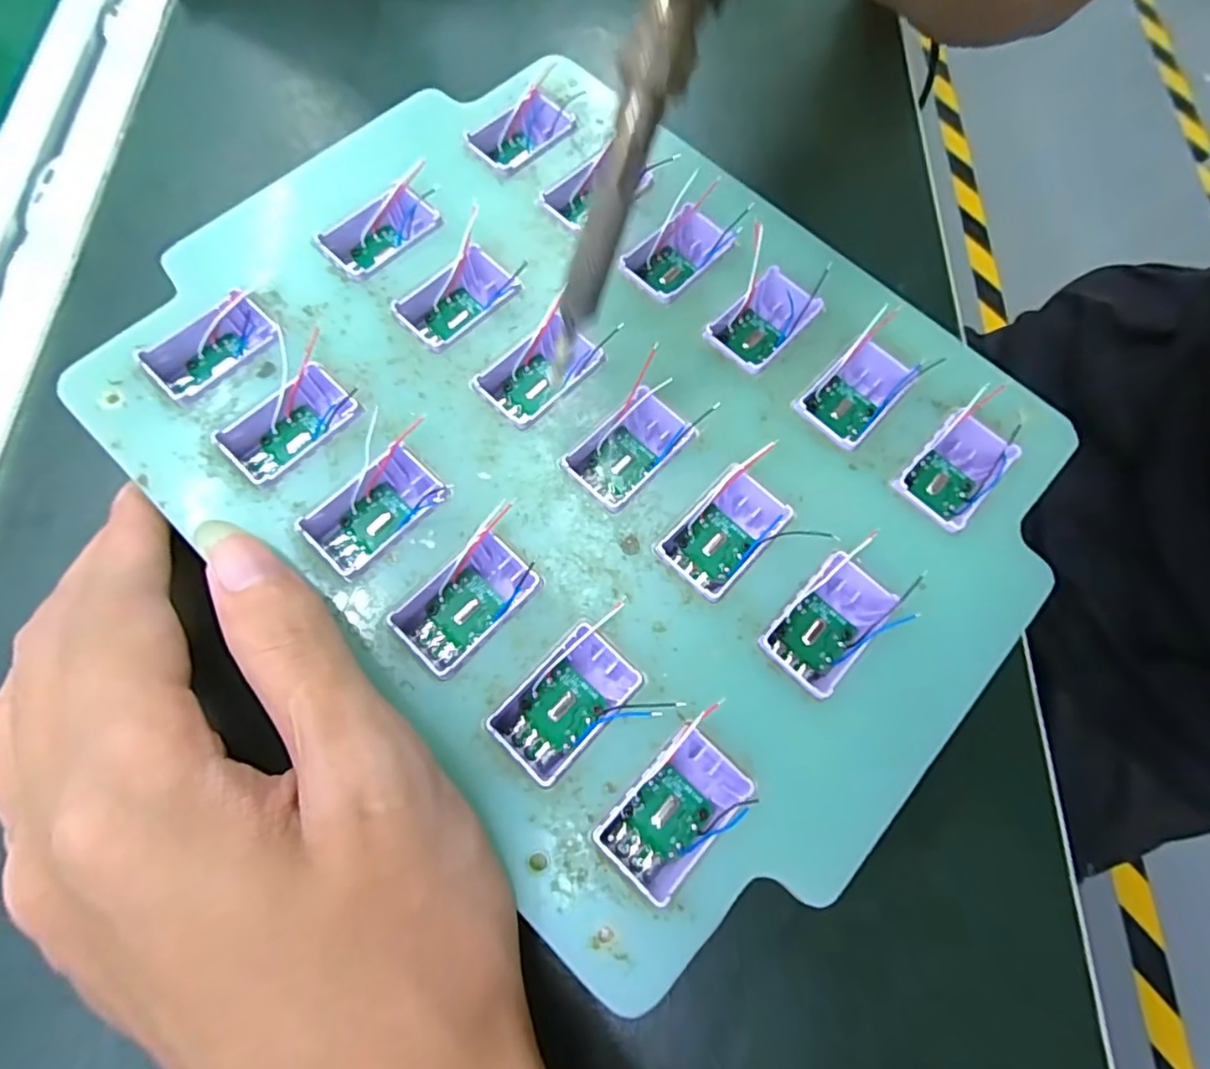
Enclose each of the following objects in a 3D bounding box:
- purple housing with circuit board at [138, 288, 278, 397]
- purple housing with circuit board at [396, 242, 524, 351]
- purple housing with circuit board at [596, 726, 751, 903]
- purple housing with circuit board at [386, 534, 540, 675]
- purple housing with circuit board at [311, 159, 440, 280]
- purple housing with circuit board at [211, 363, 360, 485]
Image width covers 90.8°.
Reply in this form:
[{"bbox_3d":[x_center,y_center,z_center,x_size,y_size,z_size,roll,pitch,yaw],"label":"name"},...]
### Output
[{"bbox_3d":[-0.104,-0.049,0.158,0.033,0.009,0.021,-36,78,-11],"label":"purple housing with circuit board"},{"bbox_3d":[-0.041,-0.065,0.169,0.021,0.013,0.033,42,77,9],"label":"purple housing with circuit board"},{"bbox_3d":[0.015,0.059,0.128,0.031,0.012,0.020,-43,80,-13],"label":"purple housing with circuit board"},{"bbox_3d":[-0.033,0.016,0.141,0.031,0.008,0.020,-43,80,-13],"label":"purple housing with circuit board"},{"bbox_3d":[-0.062,-0.087,0.173,0.036,0.012,0.018,-39,79,-12],"label":"purple housing with circuit board"},{"bbox_3d":[-0.079,-0.027,0.153,0.032,0.011,0.020,-43,80,-13],"label":"purple housing with circuit board"}]

